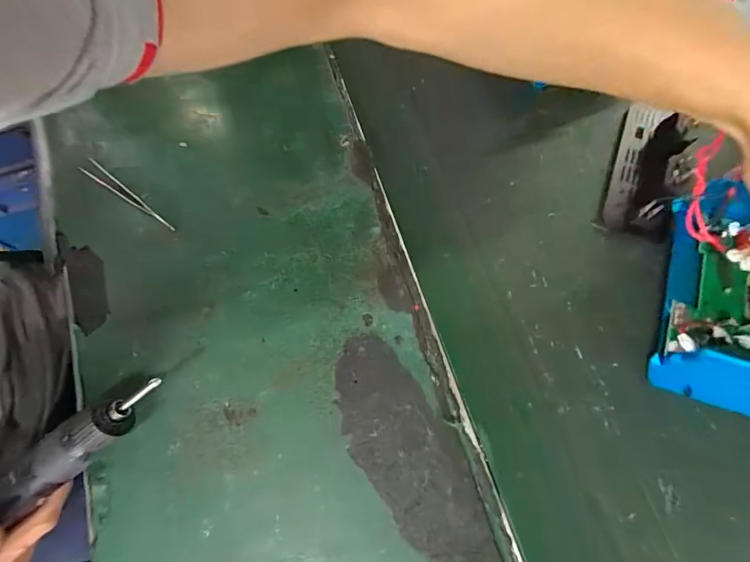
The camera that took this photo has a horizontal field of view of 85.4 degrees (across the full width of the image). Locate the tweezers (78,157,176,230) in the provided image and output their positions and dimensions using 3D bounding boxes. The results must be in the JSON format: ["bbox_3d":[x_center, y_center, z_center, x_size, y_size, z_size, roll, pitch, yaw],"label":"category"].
[{"bbox_3d":[-0.224,-0.076,0.366,0.115,0.011,0.014,36,77,12],"label":"tweezers"}]

